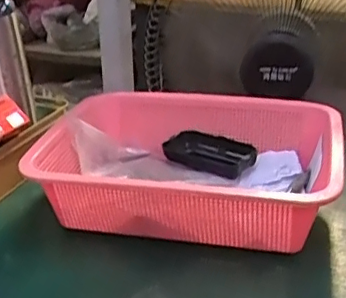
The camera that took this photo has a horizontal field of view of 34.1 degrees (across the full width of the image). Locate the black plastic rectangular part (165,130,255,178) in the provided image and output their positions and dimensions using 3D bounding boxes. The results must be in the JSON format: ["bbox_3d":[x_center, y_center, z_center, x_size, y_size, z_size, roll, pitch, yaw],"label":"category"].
[{"bbox_3d":[0.043,0.006,0.639,0.101,0.028,0.054,22,34,40],"label":"black plastic rectangular part"}]

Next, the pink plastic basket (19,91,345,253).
[{"bbox_3d":[0.024,0.022,0.598,0.281,0.097,0.224,5,26,15],"label":"pink plastic basket"}]

